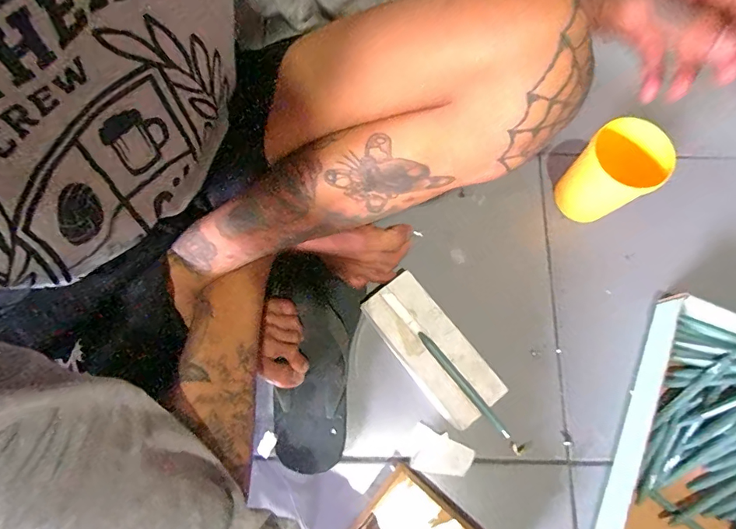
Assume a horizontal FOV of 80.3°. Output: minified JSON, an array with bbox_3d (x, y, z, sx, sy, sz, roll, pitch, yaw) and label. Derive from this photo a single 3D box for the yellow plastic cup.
[{"bbox_3d":[0.296,-0.108,0.543,0.082,0.124,0.086,0,75,0],"label":"yellow plastic cup"}]

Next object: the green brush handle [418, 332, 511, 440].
[{"bbox_3d":[0.108,0.136,0.496,0.012,0.007,0.144,-38,78,-10],"label":"green brush handle"}]

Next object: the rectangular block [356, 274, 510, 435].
[{"bbox_3d":[0.074,0.101,0.526,0.073,0.047,0.178,-38,78,-10],"label":"rectangular block"}]

